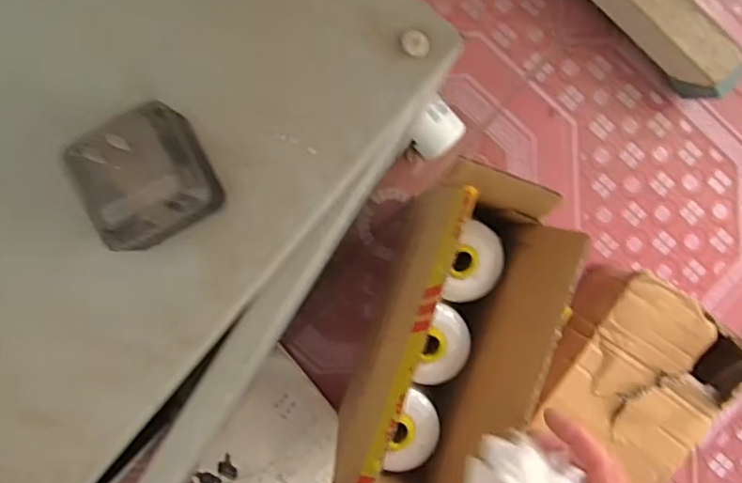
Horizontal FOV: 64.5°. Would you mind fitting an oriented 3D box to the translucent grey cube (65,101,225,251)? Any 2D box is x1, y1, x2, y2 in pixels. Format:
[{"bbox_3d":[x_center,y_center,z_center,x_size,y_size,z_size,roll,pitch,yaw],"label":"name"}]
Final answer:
[{"bbox_3d":[-0.114,-0.031,0.295,0.060,0.037,0.061,-29,92,0],"label":"translucent grey cube"}]

